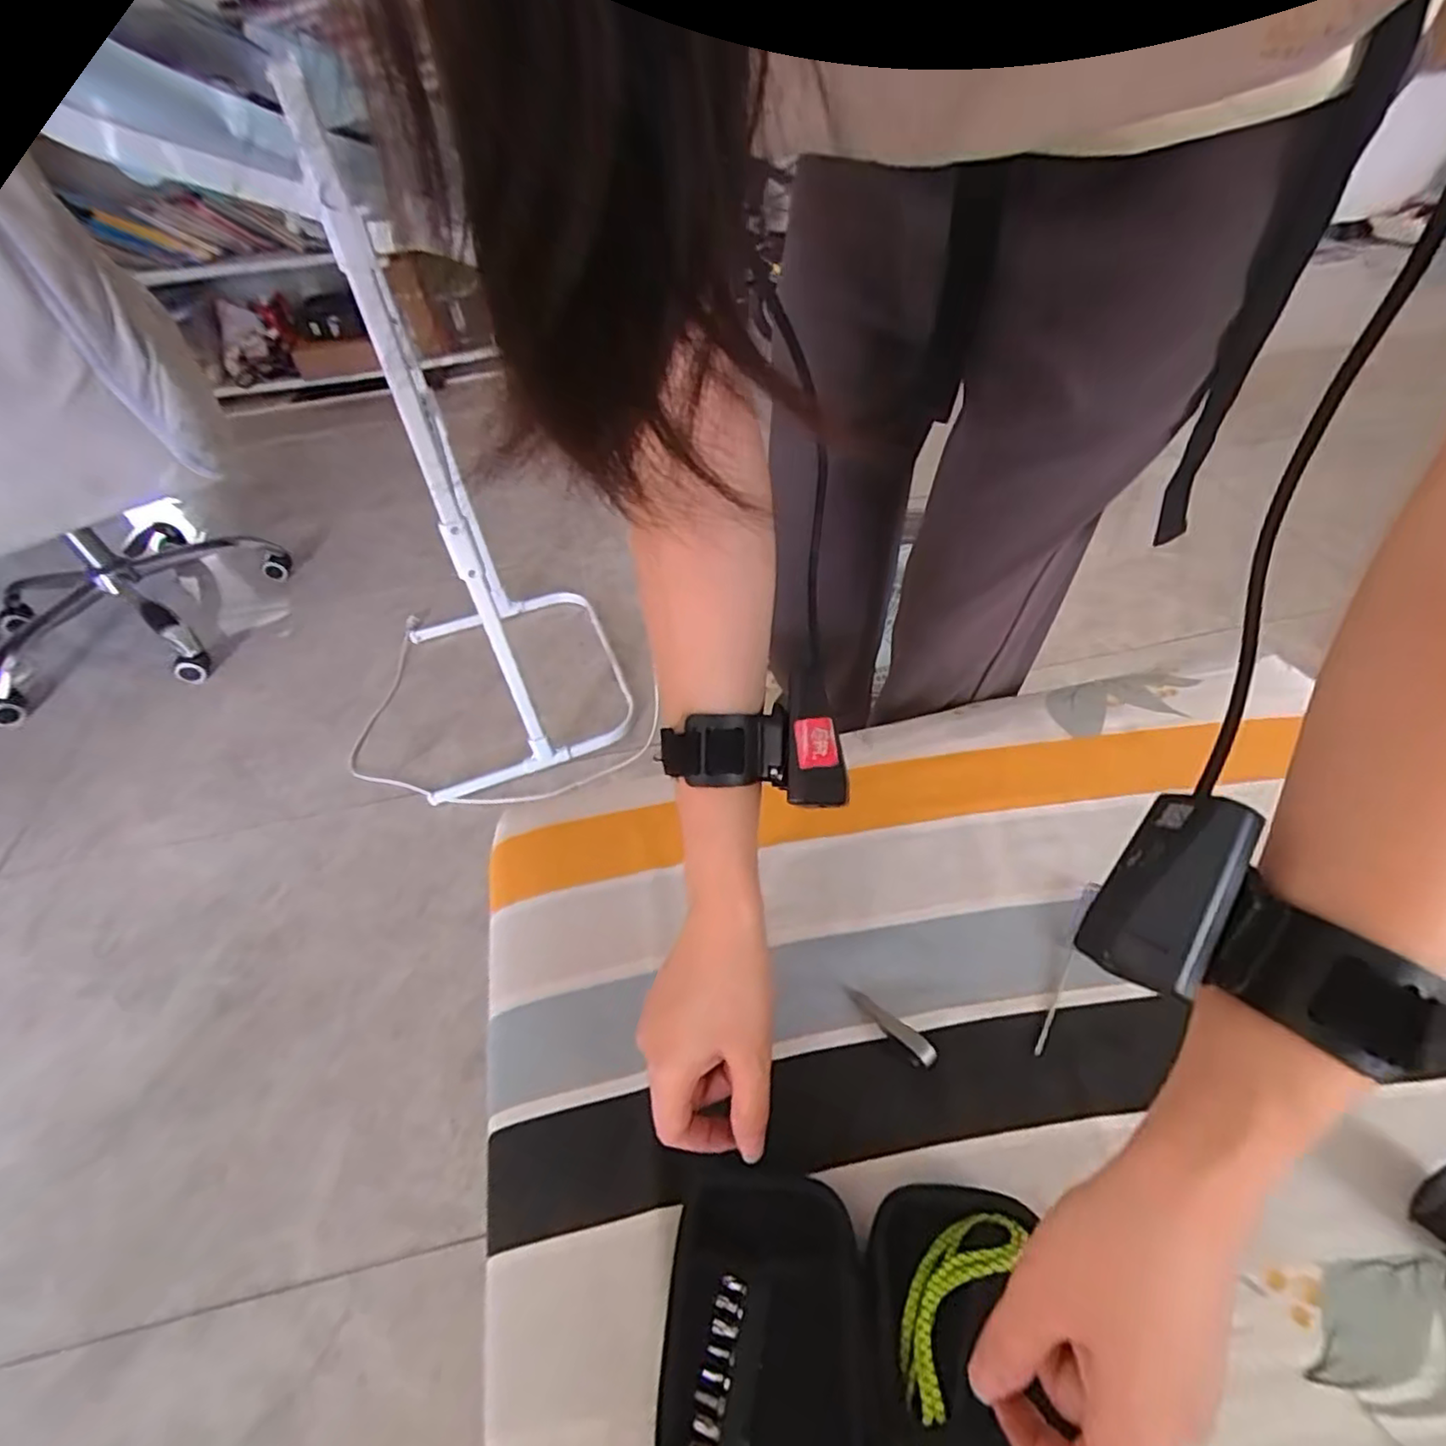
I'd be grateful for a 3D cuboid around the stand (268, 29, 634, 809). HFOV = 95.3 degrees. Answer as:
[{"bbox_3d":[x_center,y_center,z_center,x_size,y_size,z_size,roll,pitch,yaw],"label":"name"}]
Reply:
[{"bbox_3d":[-0.393,-0.341,0.905,0.332,0.782,0.459,-17,49,-11],"label":"stand"}]

